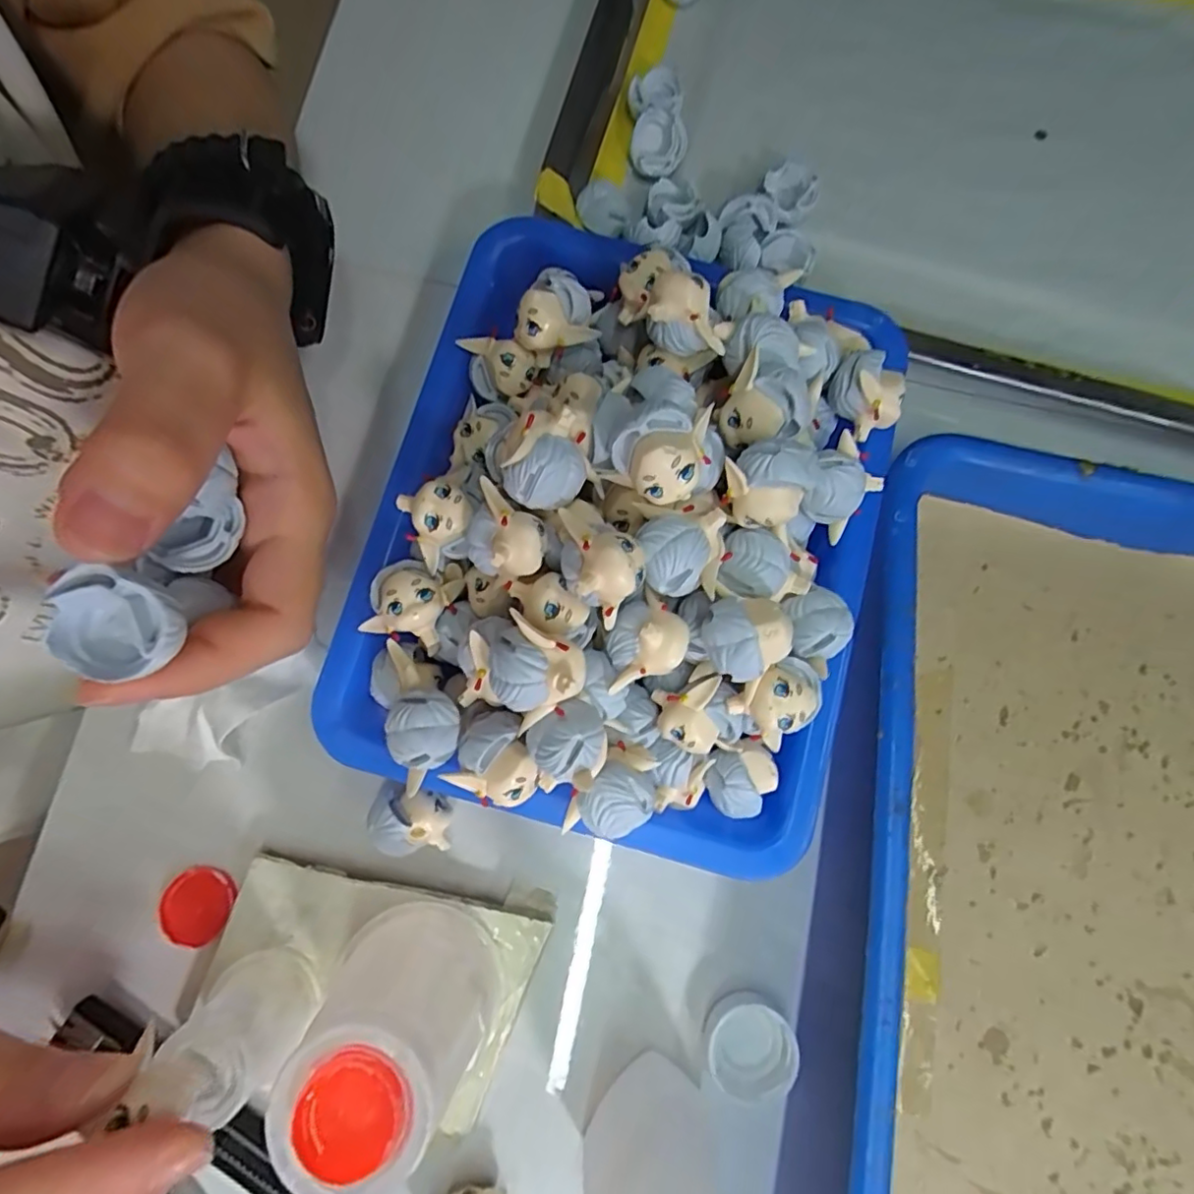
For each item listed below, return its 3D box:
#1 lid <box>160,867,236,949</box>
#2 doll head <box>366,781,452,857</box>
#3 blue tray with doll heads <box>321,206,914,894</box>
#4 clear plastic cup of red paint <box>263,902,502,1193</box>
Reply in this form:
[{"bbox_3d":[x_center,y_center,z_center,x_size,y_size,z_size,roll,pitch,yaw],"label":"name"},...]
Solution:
[{"bbox_3d":[-0.143,0.110,0.208,0.025,0.004,0.025,0,79,-1],"label":"lid"},{"bbox_3d":[-0.065,0.078,0.206,0.026,0.022,0.022,20,79,3],"label":"doll head"},{"bbox_3d":[0.012,-0.037,0.202,0.170,0.072,0.228,15,79,2],"label":"blue tray with doll heads"},{"bbox_3d":[-0.058,0.125,0.174,0.046,0.068,0.047,0,79,-1],"label":"clear plastic cup of red paint"}]

